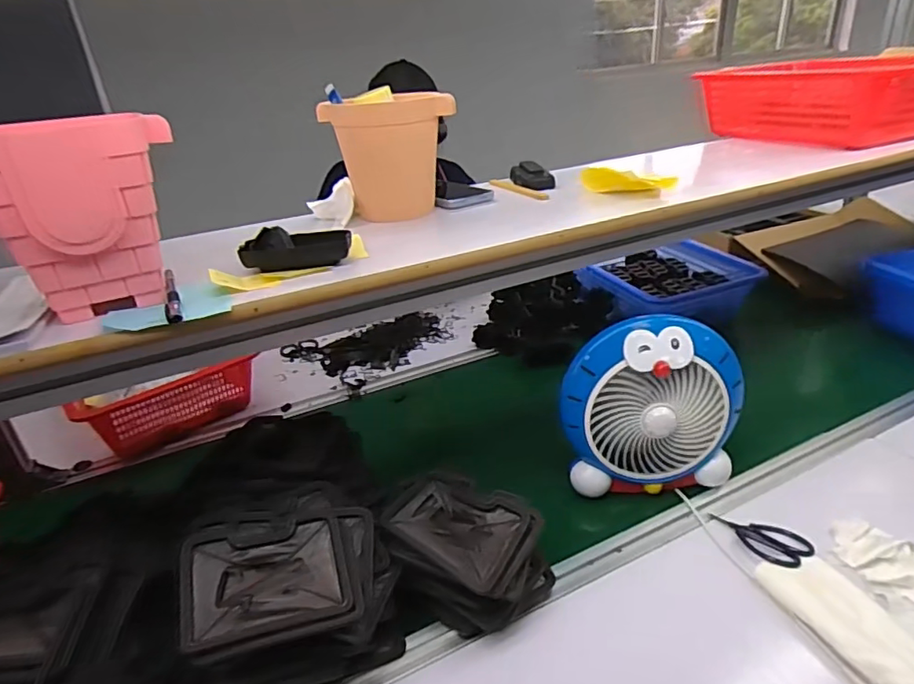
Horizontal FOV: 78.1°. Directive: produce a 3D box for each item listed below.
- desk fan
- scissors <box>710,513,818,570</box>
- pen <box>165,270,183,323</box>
[{"bbox_3d":[0.257,0.076,0.774,0.228,0.215,0.127,-5,28,1],"label":"desk fan"},{"bbox_3d":[0.368,0.235,0.686,0.063,0.018,0.107,-21,31,-27],"label":"scissors"},{"bbox_3d":[-0.270,-0.045,0.533,0.013,0.008,0.138,-17,30,-22],"label":"pen"}]

